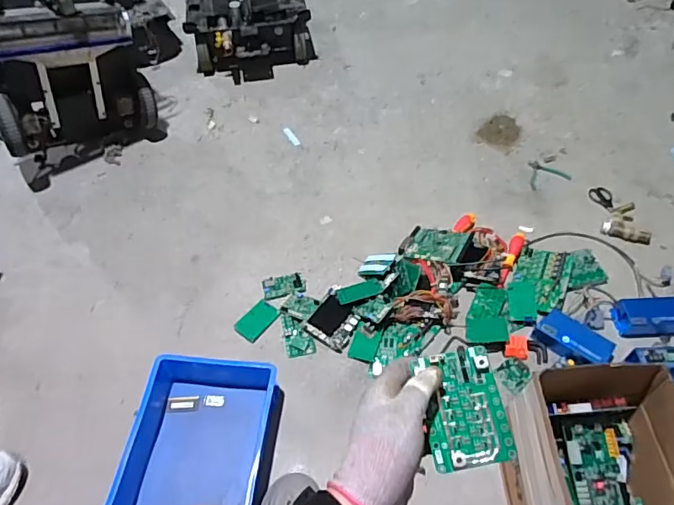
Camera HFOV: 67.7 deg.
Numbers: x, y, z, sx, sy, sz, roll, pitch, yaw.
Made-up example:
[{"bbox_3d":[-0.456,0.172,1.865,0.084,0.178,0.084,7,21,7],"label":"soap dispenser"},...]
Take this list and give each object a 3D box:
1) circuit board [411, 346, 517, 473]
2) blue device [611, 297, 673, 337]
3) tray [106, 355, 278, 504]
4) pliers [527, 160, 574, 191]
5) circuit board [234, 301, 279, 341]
[{"bbox_3d":[0.114,0.139,0.452,0.069,0.009,0.100,-10,69,0],"label":"circuit board"},{"bbox_3d":[0.745,0.150,1.183,0.178,0.046,0.086,-2,52,0],"label":"blue device"},{"bbox_3d":[-0.268,0.387,0.987,0.262,0.115,0.354,3,52,3],"label":"tray"},{"bbox_3d":[0.649,-0.236,1.531,0.118,0.014,0.125,4,53,6],"label":"pliers"},{"bbox_3d":[-0.194,0.165,1.215,0.070,0.010,0.103,31,59,23],"label":"circuit board"}]

